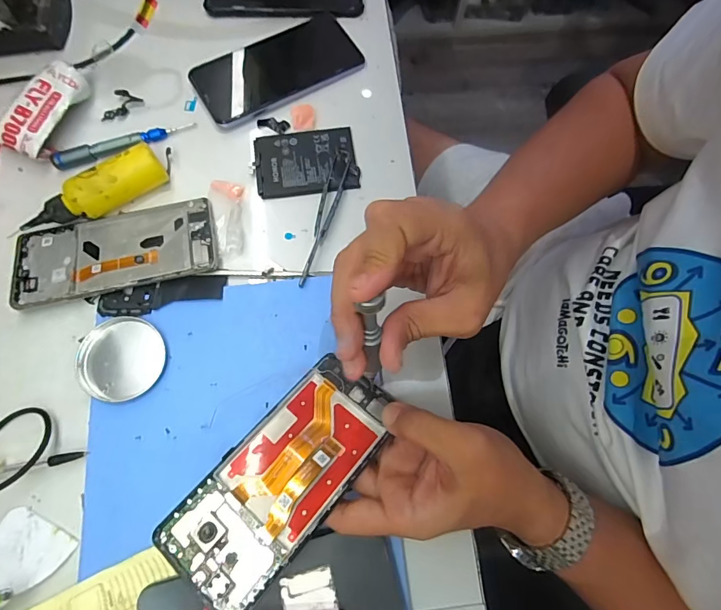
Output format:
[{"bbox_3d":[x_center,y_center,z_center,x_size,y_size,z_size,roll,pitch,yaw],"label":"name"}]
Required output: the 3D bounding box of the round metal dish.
[{"bbox_3d":[-0.185,0.041,0.321,0.063,0.008,0.063,0,72,-1],"label":"round metal dish"}]

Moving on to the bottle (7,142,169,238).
[{"bbox_3d":[-0.226,-0.092,0.352,0.121,0.033,0.030,-33,76,-11],"label":"bottle"}]

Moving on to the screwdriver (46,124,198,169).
[{"bbox_3d":[-0.219,-0.152,0.382,0.126,0.012,0.017,-23,74,-9],"label":"screwdriver"}]

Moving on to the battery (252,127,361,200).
[{"bbox_3d":[-0.051,-0.135,0.384,0.091,0.007,0.068,-6,72,-4],"label":"battery"}]

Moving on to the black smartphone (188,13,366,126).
[{"bbox_3d":[-0.080,-0.237,0.412,0.164,0.012,0.076,-31,75,-11],"label":"black smartphone"}]

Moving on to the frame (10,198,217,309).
[{"bbox_3d":[-0.207,-0.048,0.349,0.161,0.010,0.077,-12,73,-5],"label":"frame"}]

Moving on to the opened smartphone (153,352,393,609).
[{"bbox_3d":[-0.049,0.107,0.271,0.074,0.008,0.158,35,62,20],"label":"opened smartphone"}]

